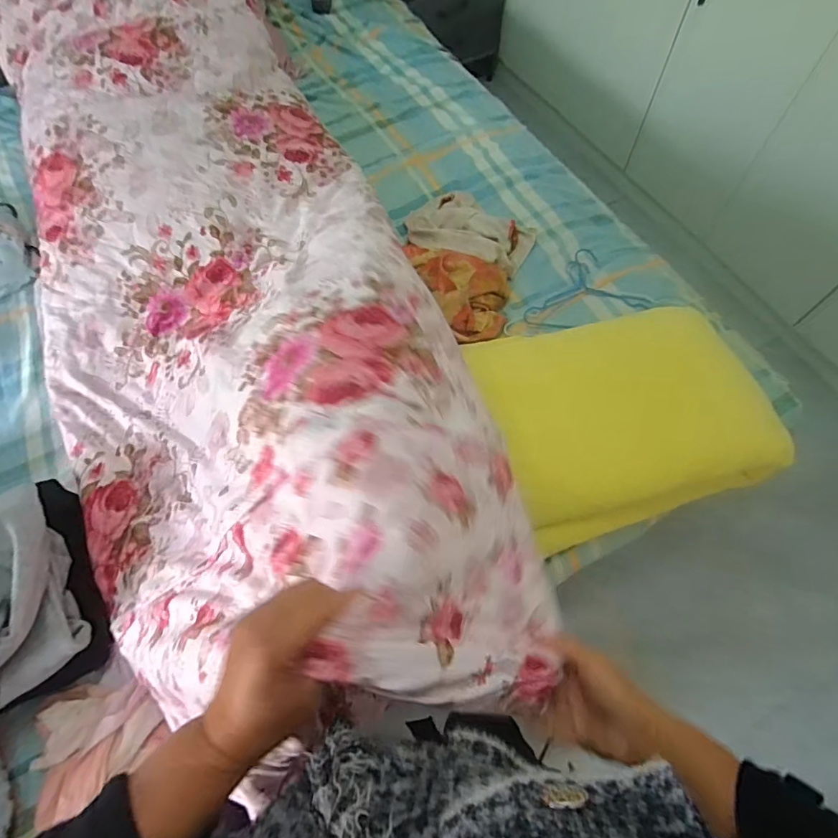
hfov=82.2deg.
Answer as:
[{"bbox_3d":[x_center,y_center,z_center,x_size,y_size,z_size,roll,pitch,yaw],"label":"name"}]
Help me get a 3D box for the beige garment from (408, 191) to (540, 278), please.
[{"bbox_3d":[0.113,-0.442,1.103,0.294,0.063,0.192,26,69,13],"label":"beige garment"}]

